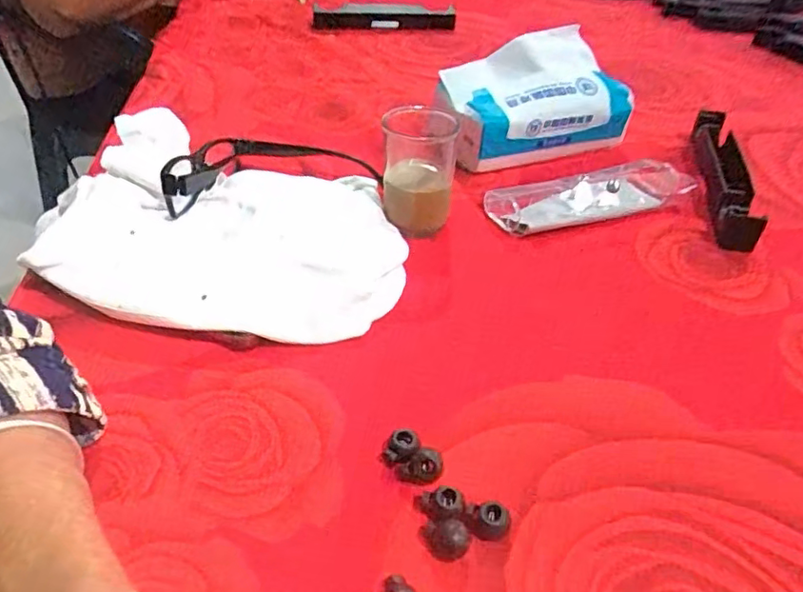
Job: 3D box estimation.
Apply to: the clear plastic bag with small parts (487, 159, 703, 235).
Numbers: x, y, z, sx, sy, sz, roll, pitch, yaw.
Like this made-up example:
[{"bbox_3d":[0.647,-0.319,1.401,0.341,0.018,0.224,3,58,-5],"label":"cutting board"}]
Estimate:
[{"bbox_3d":[0.149,-0.080,0.456,0.158,0.021,0.050,-12,42,-16],"label":"clear plastic bag with small parts"}]

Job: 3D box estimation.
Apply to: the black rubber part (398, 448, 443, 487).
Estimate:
[{"bbox_3d":[0.009,0.081,0.273,0.020,0.012,0.013,7,40,7],"label":"black rubber part"}]

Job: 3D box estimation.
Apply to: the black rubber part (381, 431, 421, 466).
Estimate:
[{"bbox_3d":[0.000,0.075,0.281,0.016,0.013,0.014,14,42,14],"label":"black rubber part"}]

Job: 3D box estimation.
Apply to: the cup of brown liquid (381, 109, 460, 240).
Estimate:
[{"bbox_3d":[0.011,-0.089,0.421,0.051,0.076,0.053,1,40,-1],"label":"cup of brown liquid"}]

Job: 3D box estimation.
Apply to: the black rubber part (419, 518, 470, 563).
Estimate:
[{"bbox_3d":[0.018,0.103,0.246,0.021,0.012,0.013,12,41,12],"label":"black rubber part"}]

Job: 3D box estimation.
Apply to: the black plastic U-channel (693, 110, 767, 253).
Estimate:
[{"bbox_3d":[0.272,-0.102,0.483,0.035,0.035,0.187,10,41,10],"label":"black plastic U-channel"}]

